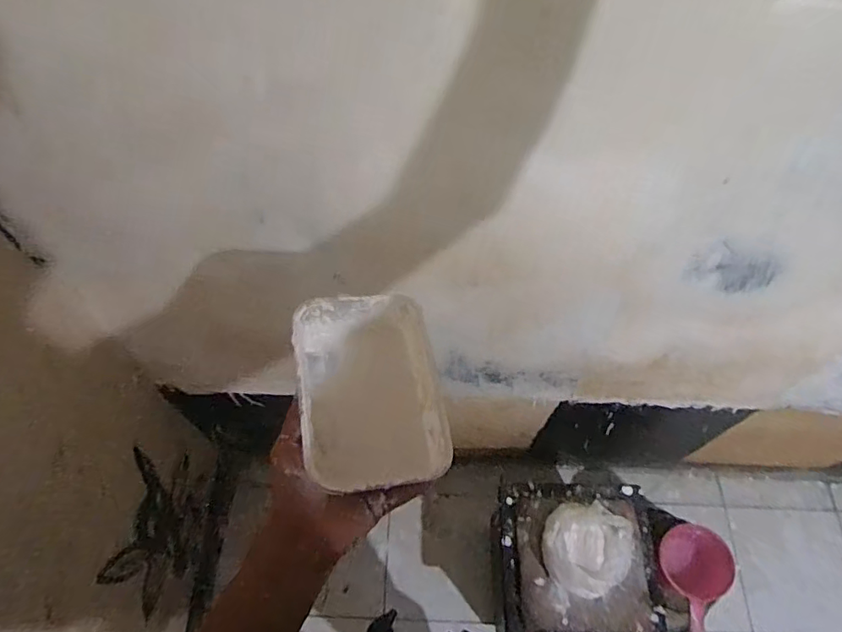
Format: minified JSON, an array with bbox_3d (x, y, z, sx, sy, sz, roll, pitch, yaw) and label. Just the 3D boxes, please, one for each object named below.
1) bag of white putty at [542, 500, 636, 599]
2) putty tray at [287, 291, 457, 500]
[{"bbox_3d":[0.312,0.421,1.023,0.169,0.059,0.153,-4,61,-3],"label":"bag of white putty"},{"bbox_3d":[-0.043,0.064,0.485,0.117,0.064,0.161,-12,62,-8],"label":"putty tray"}]

